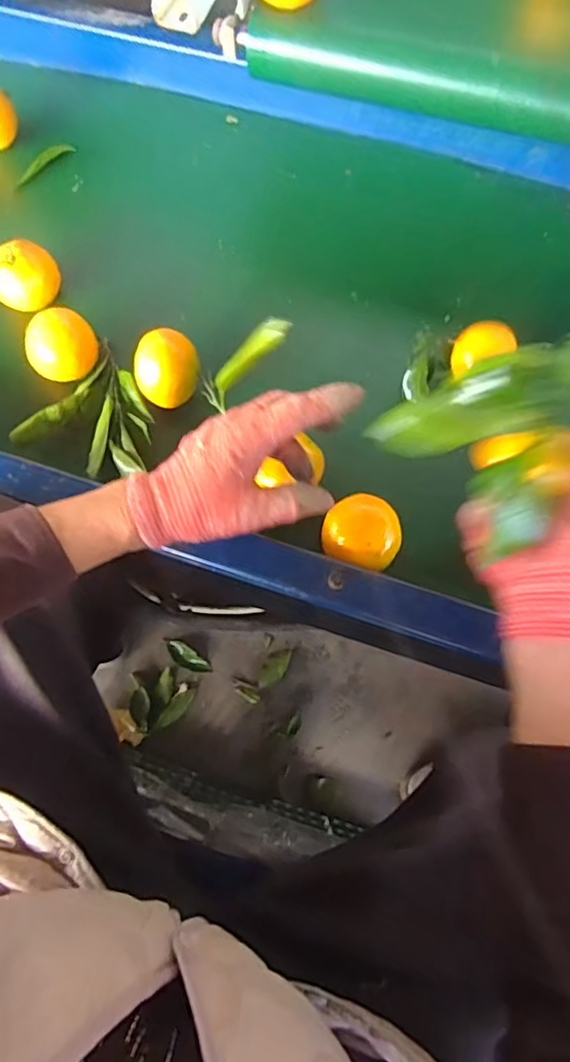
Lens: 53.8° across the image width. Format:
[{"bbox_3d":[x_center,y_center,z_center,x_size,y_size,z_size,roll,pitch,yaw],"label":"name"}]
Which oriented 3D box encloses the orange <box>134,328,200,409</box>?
[{"bbox_3d":[-0.104,-0.143,0.504,0.055,0.057,0.058,0,73,-1],"label":"orange"}]

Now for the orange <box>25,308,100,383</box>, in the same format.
[{"bbox_3d":[-0.198,-0.162,0.514,0.060,0.055,0.059,-26,75,-9],"label":"orange"}]

